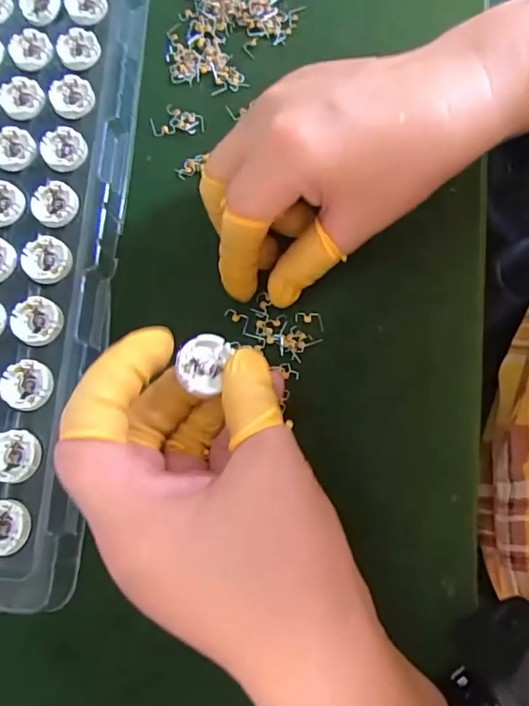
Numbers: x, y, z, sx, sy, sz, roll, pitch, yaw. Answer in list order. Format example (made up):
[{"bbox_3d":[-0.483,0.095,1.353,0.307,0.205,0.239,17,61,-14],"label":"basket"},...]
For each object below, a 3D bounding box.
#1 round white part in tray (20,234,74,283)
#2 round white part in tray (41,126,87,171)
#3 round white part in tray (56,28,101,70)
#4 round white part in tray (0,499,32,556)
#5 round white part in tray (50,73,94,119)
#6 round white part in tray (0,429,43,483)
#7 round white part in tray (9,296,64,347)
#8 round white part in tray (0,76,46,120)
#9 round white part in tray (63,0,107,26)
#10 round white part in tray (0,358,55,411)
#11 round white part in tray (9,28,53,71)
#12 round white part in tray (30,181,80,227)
[{"bbox_3d":[-0.108,-0.047,0.256,0.025,0.004,0.023,-1,76,5],"label":"round white part in tray"},{"bbox_3d":[-0.105,-0.107,0.271,0.023,0.004,0.025,-1,76,5],"label":"round white part in tray"},{"bbox_3d":[-0.103,-0.169,0.288,0.023,0.004,0.025,-1,76,5],"label":"round white part in tray"},{"bbox_3d":[-0.114,0.075,0.224,0.024,0.004,0.022,8,77,8],"label":"round white part in tray"},{"bbox_3d":[-0.104,-0.138,0.279,0.022,0.004,0.024,-1,76,5],"label":"round white part in tray"},{"bbox_3d":[-0.113,0.046,0.233,0.024,0.004,0.023,4,76,7],"label":"round white part in tray"},{"bbox_3d":[-0.109,-0.016,0.248,0.025,0.004,0.023,-1,76,5],"label":"round white part in tray"},{"bbox_3d":[-0.132,-0.139,0.280,0.023,0.004,0.025,-1,76,5],"label":"round white part in tray"},{"bbox_3d":[-0.102,-0.199,0.294,0.023,0.004,0.027,-18,75,1],"label":"round white part in tray"},{"bbox_3d":[-0.111,0.015,0.241,0.024,0.004,0.023,-1,76,5],"label":"round white part in tray"},{"bbox_3d":[-0.131,-0.170,0.291,0.022,0.004,0.026,-17,75,1],"label":"round white part in tray"},{"bbox_3d":[-0.107,-0.076,0.263,0.024,0.004,0.022,-1,76,5],"label":"round white part in tray"}]

